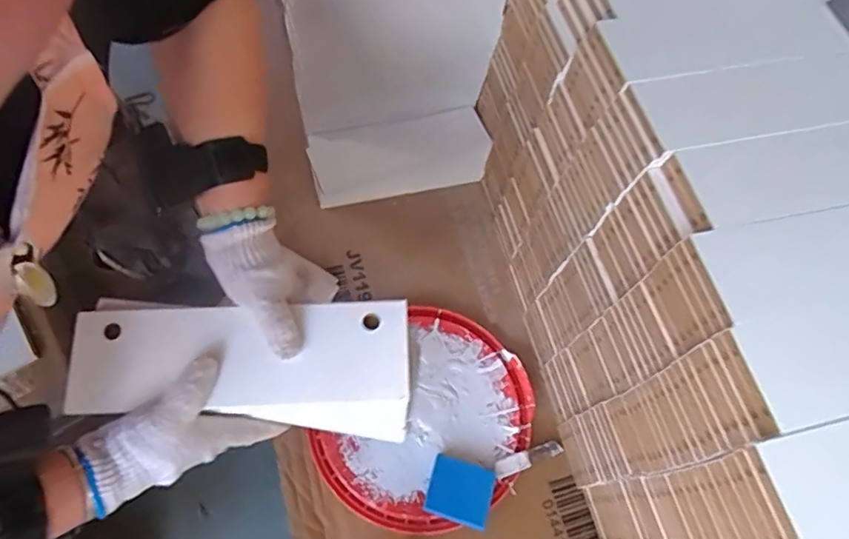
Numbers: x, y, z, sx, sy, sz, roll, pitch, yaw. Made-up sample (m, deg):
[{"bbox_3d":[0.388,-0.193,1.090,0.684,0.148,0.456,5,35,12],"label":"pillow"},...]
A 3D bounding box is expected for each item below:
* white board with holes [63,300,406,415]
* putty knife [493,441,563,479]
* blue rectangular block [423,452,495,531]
[{"bbox_3d":[-0.149,0.070,0.474,0.262,0.009,0.083,-1,75,-2],"label":"white board with holes"},{"bbox_3d":[0.135,0.249,0.770,0.101,0.013,0.022,-12,61,-27],"label":"putty knife"},{"bbox_3d":[0.043,0.272,0.719,0.079,0.017,0.071,11,57,16],"label":"blue rectangular block"}]

